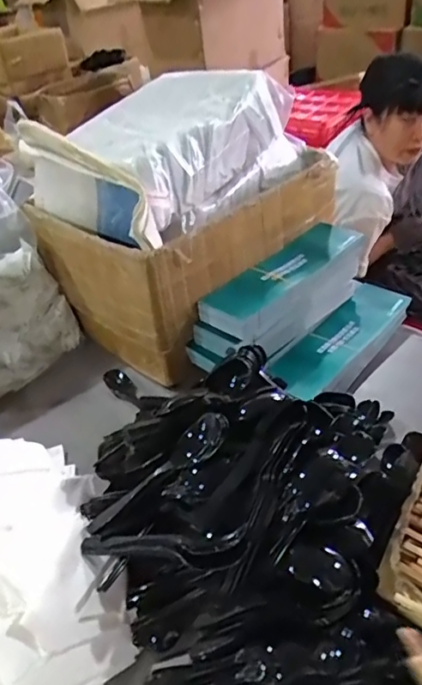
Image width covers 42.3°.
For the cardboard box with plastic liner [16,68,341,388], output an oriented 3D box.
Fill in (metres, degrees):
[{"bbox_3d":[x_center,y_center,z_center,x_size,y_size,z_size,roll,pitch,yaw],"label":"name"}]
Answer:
[{"bbox_3d":[-0.030,-0.205,0.846,0.267,0.315,0.401,28,50,37],"label":"cardboard box with plastic liner"}]

